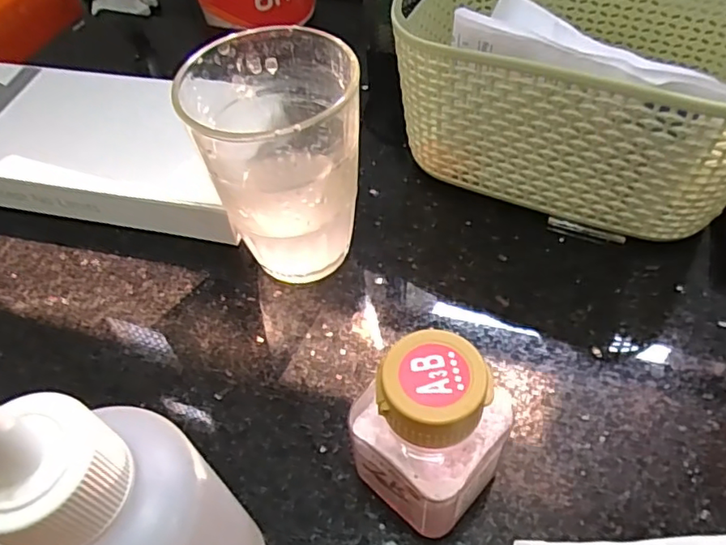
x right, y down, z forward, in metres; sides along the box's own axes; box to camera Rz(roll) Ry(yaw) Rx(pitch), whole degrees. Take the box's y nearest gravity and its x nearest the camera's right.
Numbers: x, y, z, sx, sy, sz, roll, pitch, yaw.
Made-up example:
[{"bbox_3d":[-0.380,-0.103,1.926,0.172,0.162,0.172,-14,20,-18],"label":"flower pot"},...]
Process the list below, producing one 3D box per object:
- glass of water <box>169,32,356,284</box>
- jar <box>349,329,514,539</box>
[{"bbox_3d":[-0.032,-0.043,0.246,0.064,0.094,0.060,-8,53,0],"label":"glass of water"},{"bbox_3d":[0.022,0.050,0.185,0.038,0.072,0.044,36,64,28],"label":"jar"}]

